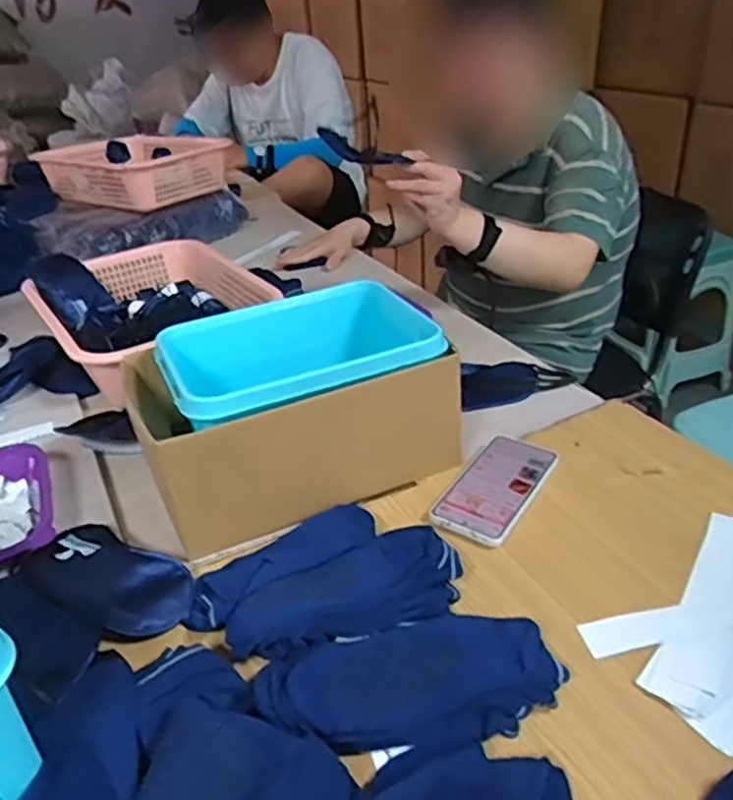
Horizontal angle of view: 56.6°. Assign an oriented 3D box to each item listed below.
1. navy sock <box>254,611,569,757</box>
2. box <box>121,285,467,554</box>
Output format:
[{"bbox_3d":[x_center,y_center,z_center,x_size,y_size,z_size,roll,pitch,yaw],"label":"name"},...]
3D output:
[{"bbox_3d":[0.034,0.214,0.530,0.224,0.033,0.101,-9,32,-8],"label":"navy sock"},{"bbox_3d":[-0.076,-0.007,0.746,0.312,0.146,0.206,-13,33,-14],"label":"box"}]

